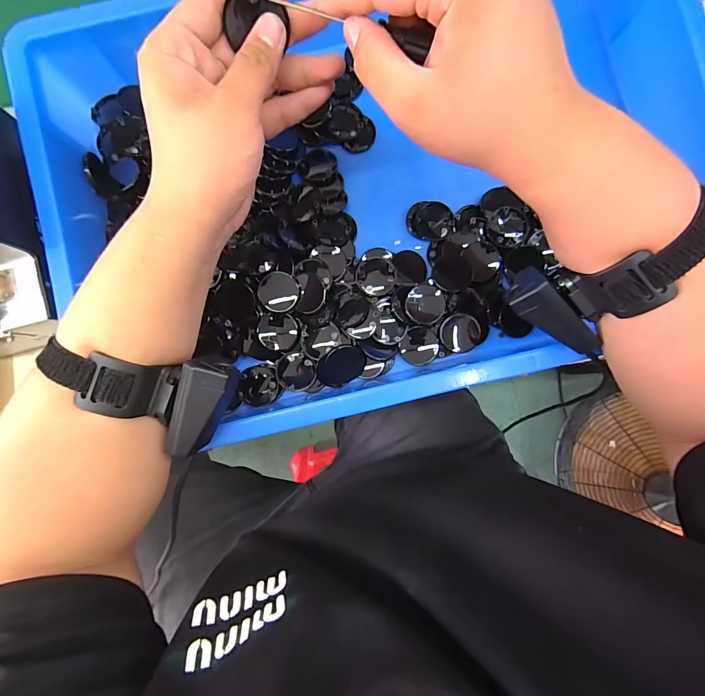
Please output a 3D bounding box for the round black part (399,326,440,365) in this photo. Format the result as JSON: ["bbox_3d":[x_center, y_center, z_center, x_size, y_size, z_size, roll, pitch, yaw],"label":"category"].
[{"bbox_3d":[0.065,-0.002,0.362,0.035,0.005,0.036,2,99,11],"label":"round black part"}]

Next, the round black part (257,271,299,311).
[{"bbox_3d":[-0.069,-0.053,0.354,0.037,0.009,0.036,4,85,0],"label":"round black part"}]

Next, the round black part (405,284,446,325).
[{"bbox_3d":[0.069,-0.041,0.354,0.036,0.004,0.037,4,100,6],"label":"round black part"}]

